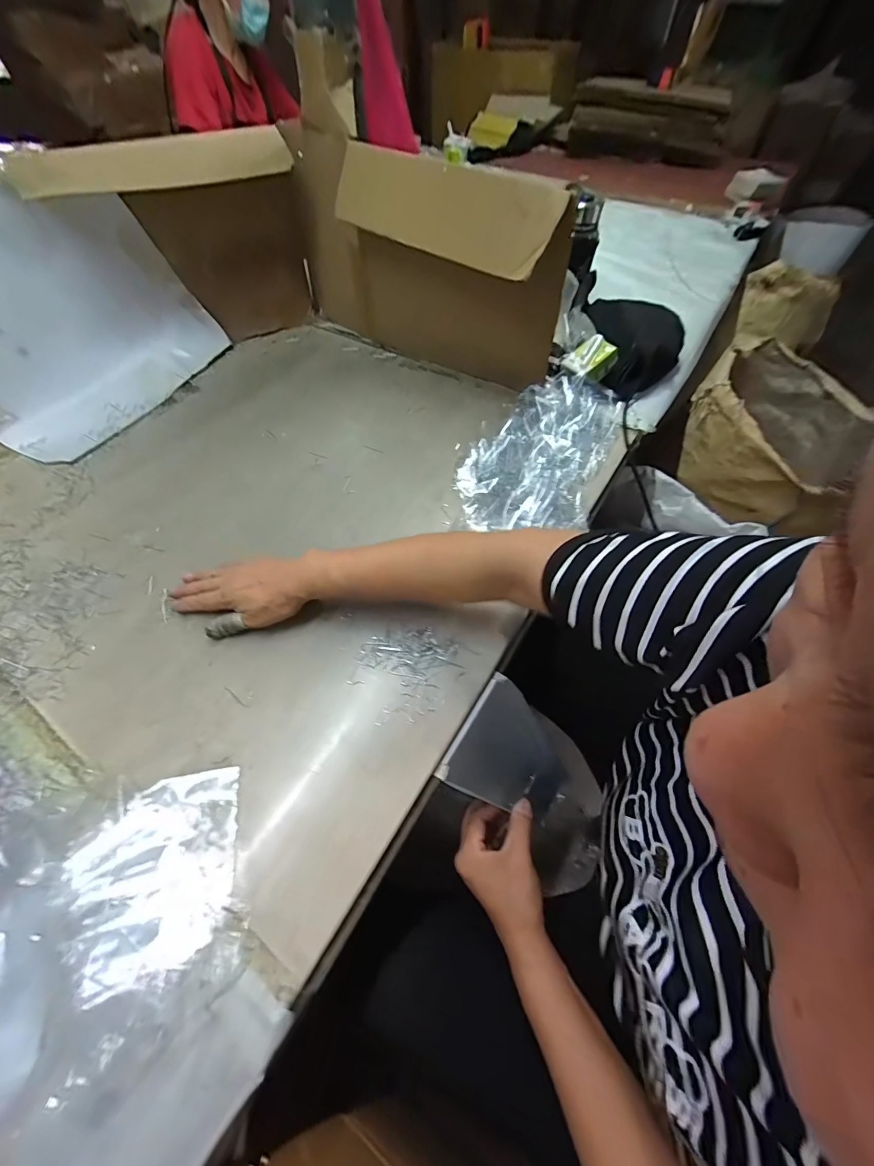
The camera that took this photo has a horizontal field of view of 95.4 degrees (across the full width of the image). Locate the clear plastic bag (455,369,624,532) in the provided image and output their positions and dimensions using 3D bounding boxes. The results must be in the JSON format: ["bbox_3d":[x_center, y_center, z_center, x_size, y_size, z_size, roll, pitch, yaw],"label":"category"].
[{"bbox_3d":[0.149,-0.196,0.558,0.170,0.031,0.318,19,59,15],"label":"clear plastic bag"}]

